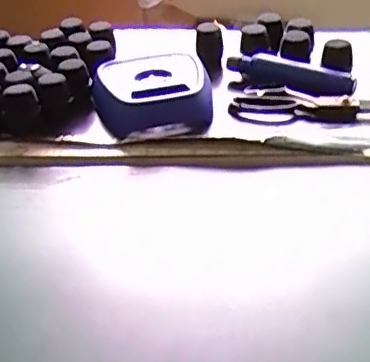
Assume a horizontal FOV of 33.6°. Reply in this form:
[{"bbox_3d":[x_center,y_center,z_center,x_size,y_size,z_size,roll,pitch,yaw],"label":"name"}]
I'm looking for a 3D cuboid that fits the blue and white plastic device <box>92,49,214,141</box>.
[{"bbox_3d":[-0.049,-0.127,0.877,0.166,0.052,0.167,-6,34,-2],"label":"blue and white plastic device"}]

